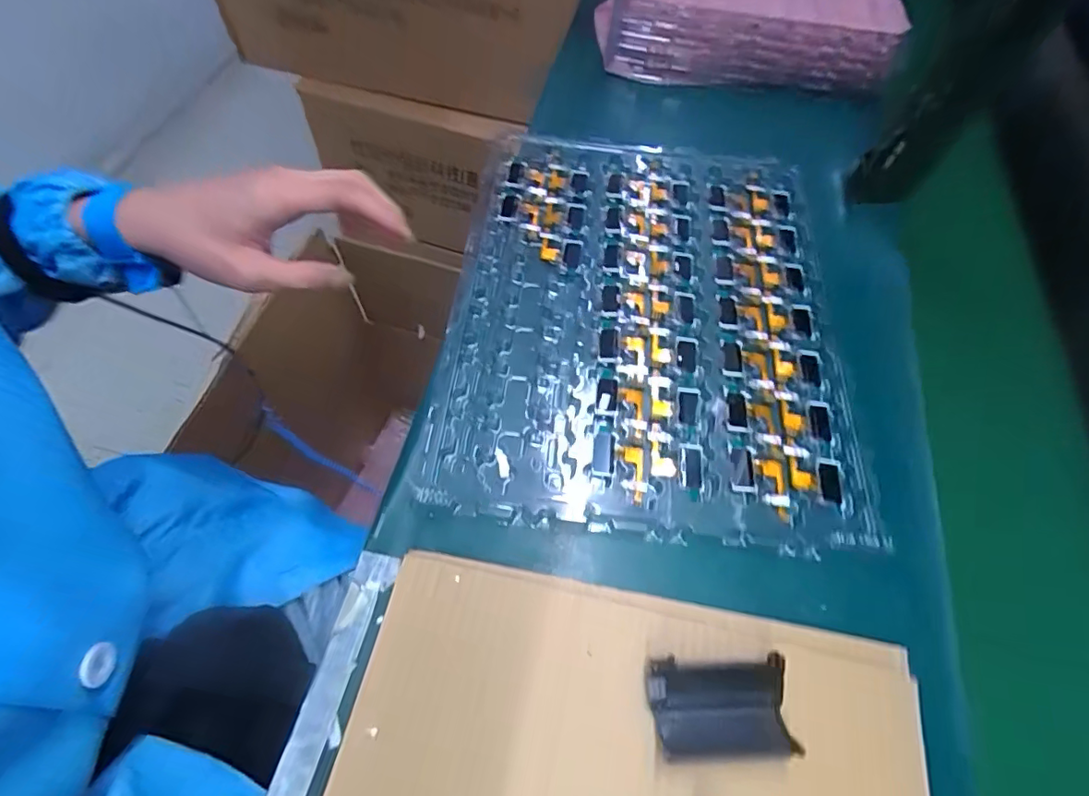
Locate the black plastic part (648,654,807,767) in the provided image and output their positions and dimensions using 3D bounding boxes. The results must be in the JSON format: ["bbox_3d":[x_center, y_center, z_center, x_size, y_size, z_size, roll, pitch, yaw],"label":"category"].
[{"bbox_3d":[0.092,0.163,0.274,0.072,0.015,0.046,-1,62,-4],"label":"black plastic part"}]

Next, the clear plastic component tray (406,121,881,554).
[{"bbox_3d":[0.083,-0.075,0.414,0.295,0.016,0.362,7,61,1],"label":"clear plastic component tray"}]

